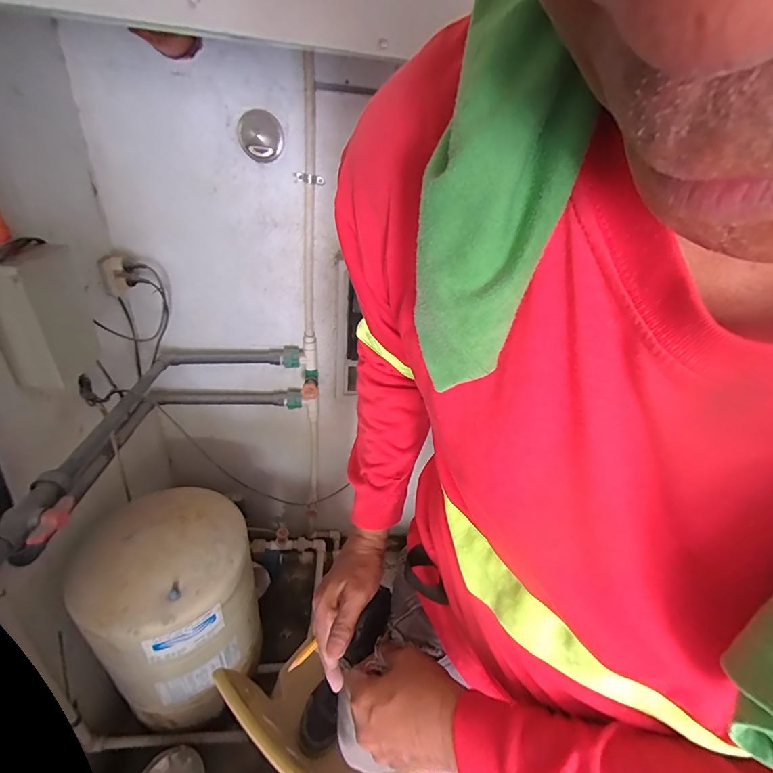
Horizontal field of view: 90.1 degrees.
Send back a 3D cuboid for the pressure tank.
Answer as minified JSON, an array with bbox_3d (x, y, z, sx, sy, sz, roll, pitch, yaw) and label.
[{"bbox_3d":[-0.540,0.572,1.012,0.336,0.507,0.324,4,31,-3],"label":"pressure tank"}]

